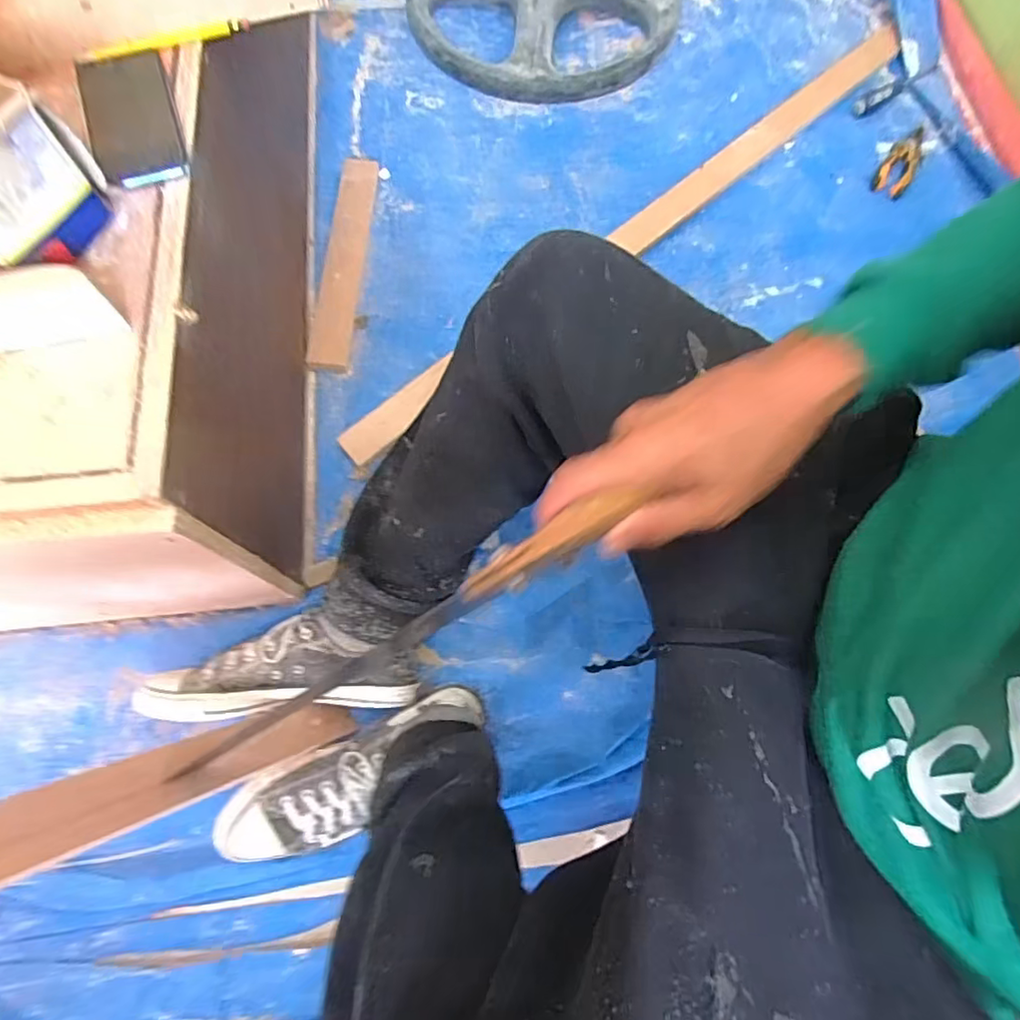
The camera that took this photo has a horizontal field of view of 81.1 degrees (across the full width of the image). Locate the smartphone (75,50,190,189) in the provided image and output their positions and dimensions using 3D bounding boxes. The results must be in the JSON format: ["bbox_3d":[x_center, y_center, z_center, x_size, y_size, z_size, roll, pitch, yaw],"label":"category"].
[{"bbox_3d":[-0.334,-0.347,0.522,0.073,0.013,0.163,-19,73,-7],"label":"smartphone"}]

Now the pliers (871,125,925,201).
[{"bbox_3d":[0.629,-0.561,0.959,0.051,0.010,0.157,30,74,8],"label":"pliers"}]

